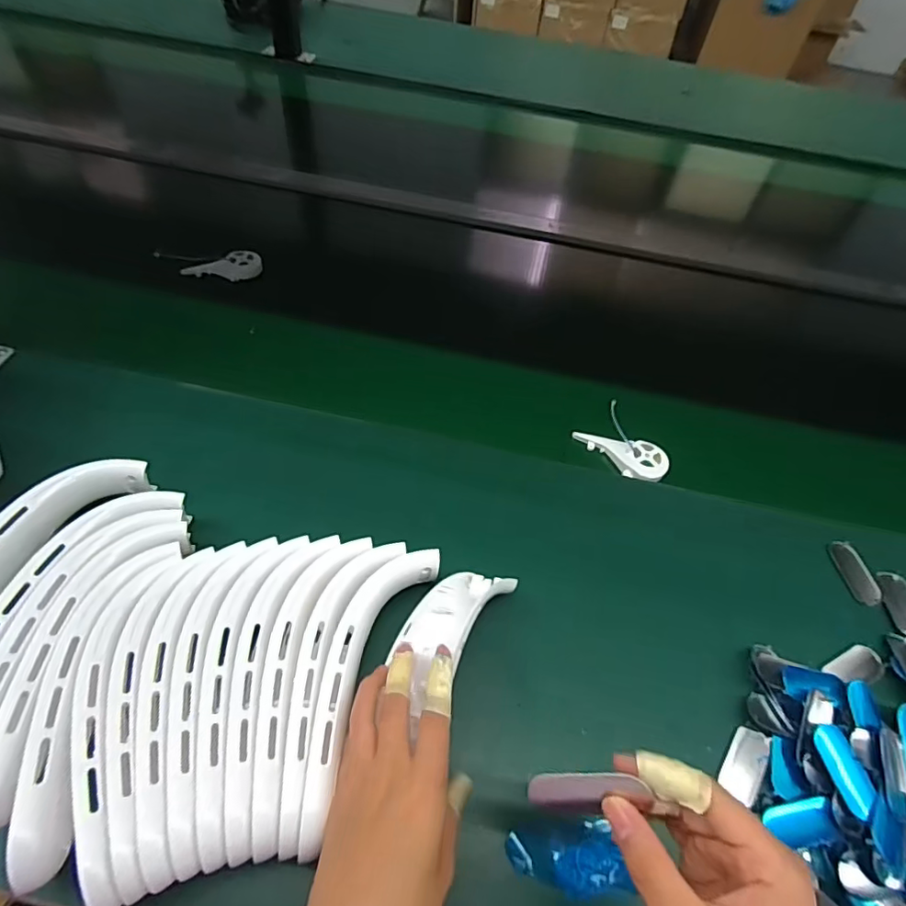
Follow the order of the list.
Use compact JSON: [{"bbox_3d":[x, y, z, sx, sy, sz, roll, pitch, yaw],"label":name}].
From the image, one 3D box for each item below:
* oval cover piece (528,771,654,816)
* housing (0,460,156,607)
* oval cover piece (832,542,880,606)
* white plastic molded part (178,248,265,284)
[{"bbox_3d":[0.065,0.164,0.259,0.055,0.006,0.017,-6,52,11],"label":"oval cover piece"},{"bbox_3d":[-0.319,0.076,0.396,0.056,0.034,0.195,21,54,10],"label":"housing"},{"bbox_3d":[0.364,0.107,0.481,0.025,0.005,0.059,-2,54,-7],"label":"oval cover piece"},{"bbox_3d":[-0.287,-0.230,0.668,0.094,0.028,0.029,-14,56,-15],"label":"white plastic molded part"}]

